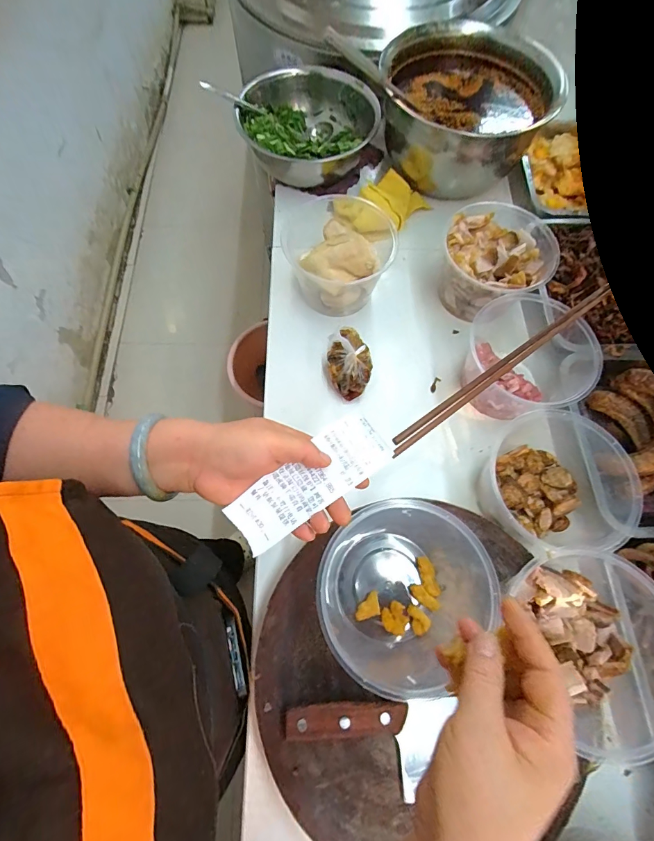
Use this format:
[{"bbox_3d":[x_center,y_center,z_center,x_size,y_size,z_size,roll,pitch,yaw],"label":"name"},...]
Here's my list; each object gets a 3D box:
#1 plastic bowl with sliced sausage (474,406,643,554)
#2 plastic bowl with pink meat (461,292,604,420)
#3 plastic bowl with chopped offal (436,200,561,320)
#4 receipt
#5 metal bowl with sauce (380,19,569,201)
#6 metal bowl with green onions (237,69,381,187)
[{"bbox_3d":[0.289,0.072,0.496,0.146,0.097,0.145,1,71,-2],"label":"plastic bowl with sliced sausage"},{"bbox_3d":[0.284,-0.087,0.572,0.174,0.123,0.166,1,71,-2],"label":"plastic bowl with pink meat"},{"bbox_3d":[0.256,-0.247,0.608,0.150,0.104,0.156,1,71,-2],"label":"plastic bowl with chopped offal"},{"bbox_3d":[-0.014,0.052,0.340,0.146,0.024,0.050,-35,75,-5],"label":"receipt"},{"bbox_3d":[0.245,-0.576,0.730,0.269,0.144,0.270,0,71,-2],"label":"metal bowl with sauce"},{"bbox_3d":[-0.042,-0.557,0.732,0.250,0.087,0.261,1,71,-2],"label":"metal bowl with green onions"}]

